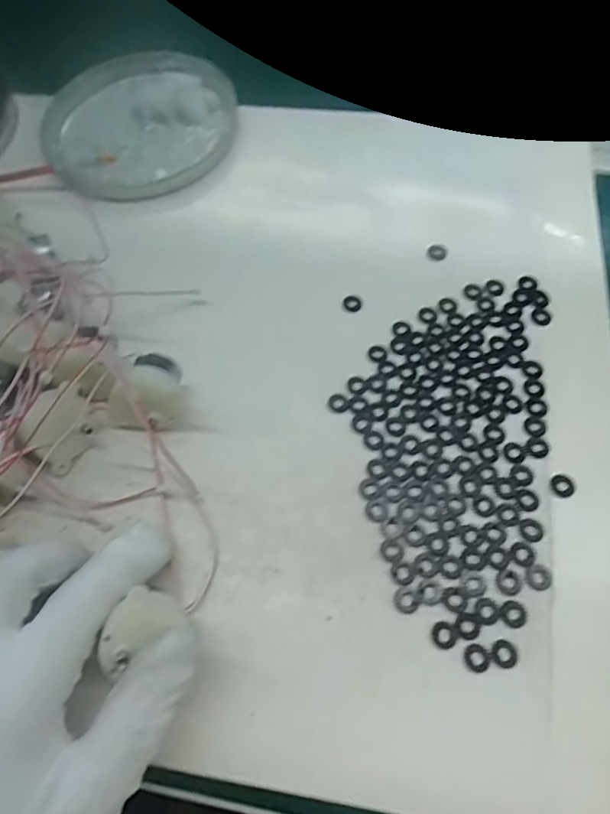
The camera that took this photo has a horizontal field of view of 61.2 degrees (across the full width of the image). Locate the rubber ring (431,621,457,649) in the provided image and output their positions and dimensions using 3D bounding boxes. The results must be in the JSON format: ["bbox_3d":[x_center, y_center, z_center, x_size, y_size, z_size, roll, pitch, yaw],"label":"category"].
[{"bbox_3d":[0.056,0.092,0.208,0.010,0.004,0.010,-1,64,3],"label":"rubber ring"}]

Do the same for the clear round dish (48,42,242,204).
[{"bbox_3d":[-0.112,-0.197,0.356,0.126,0.025,0.137,-1,64,3],"label":"clear round dish"}]

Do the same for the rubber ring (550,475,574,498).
[{"bbox_3d":[0.117,0.035,0.232,0.010,0.004,0.009,40,73,20],"label":"rubber ring"}]

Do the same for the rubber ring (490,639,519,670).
[{"bbox_3d":[0.080,0.098,0.204,0.010,0.004,0.010,-1,64,3],"label":"rubber ring"}]

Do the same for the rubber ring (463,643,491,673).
[{"bbox_3d":[0.069,0.099,0.204,0.010,0.004,0.010,-1,64,3],"label":"rubber ring"}]

